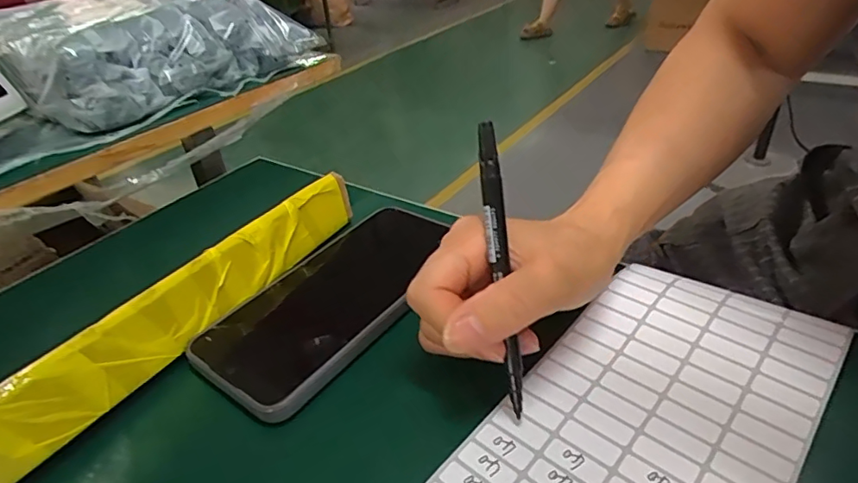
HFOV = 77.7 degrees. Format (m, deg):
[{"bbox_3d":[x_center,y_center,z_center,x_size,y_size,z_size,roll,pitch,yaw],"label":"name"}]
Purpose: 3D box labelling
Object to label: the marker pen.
[{"bbox_3d":[0.032,0.011,0.235,0.008,0.129,0.007,-6,-4,-2],"label":"marker pen"}]

